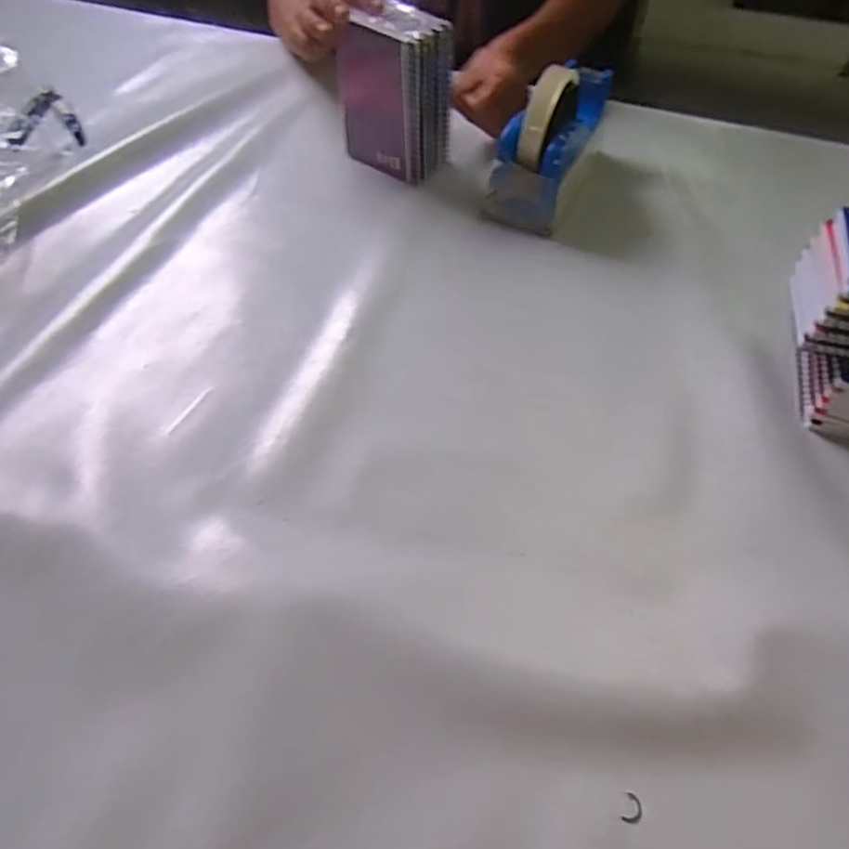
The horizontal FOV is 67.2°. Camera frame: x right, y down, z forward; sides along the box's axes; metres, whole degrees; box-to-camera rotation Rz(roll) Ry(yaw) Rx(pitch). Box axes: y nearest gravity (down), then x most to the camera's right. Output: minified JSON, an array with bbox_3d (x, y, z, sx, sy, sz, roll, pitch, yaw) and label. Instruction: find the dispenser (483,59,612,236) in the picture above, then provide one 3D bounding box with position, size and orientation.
[{"bbox_3d":[0.119,-0.263,0.588,0.069,0.114,0.147,22,56,15],"label":"dispenser"}]

